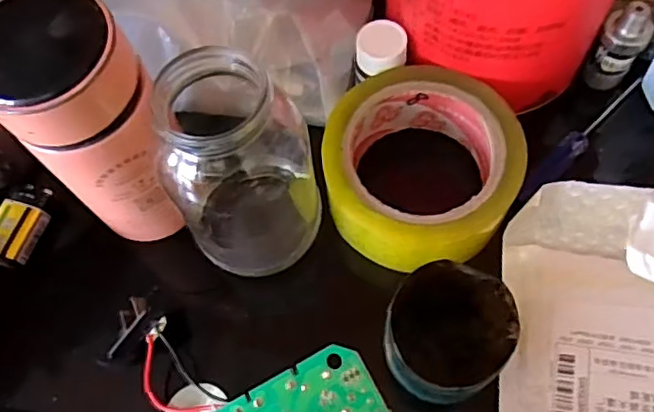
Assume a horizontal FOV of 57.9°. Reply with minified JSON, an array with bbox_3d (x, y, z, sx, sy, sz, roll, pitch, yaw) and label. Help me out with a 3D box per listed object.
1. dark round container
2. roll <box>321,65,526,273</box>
[{"bbox_3d":[0.057,0.061,0.283,0.055,0.046,0.057,-2,64,3],"label":"dark round container"},{"bbox_3d":[0.051,-0.020,0.324,0.101,0.037,0.108,-2,64,3],"label":"roll"}]

